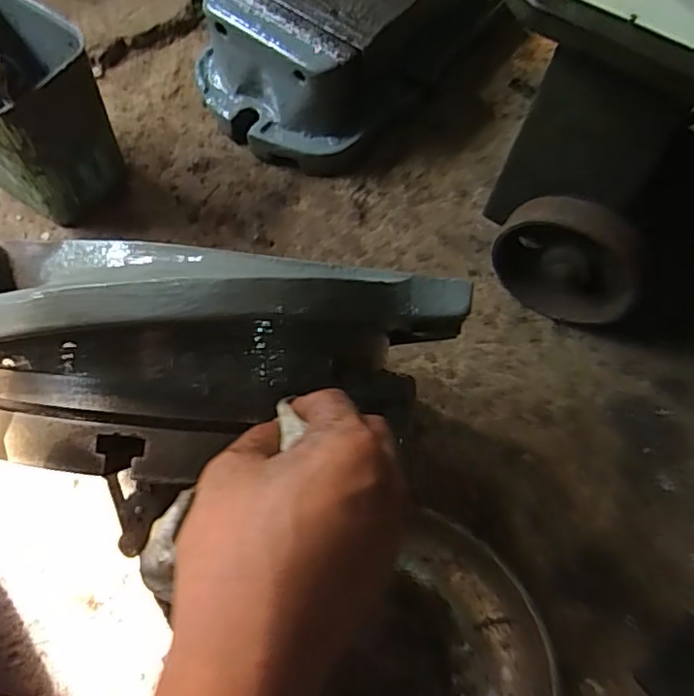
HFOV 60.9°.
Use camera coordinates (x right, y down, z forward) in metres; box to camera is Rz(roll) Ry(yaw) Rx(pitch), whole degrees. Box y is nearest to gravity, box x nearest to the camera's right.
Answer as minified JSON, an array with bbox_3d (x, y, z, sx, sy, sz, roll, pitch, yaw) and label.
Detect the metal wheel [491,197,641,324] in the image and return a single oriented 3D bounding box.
[{"bbox_3d":[0.196,-0.079,0.520,0.129,0.140,0.043,34,69,13],"label":"metal wheel"}]

